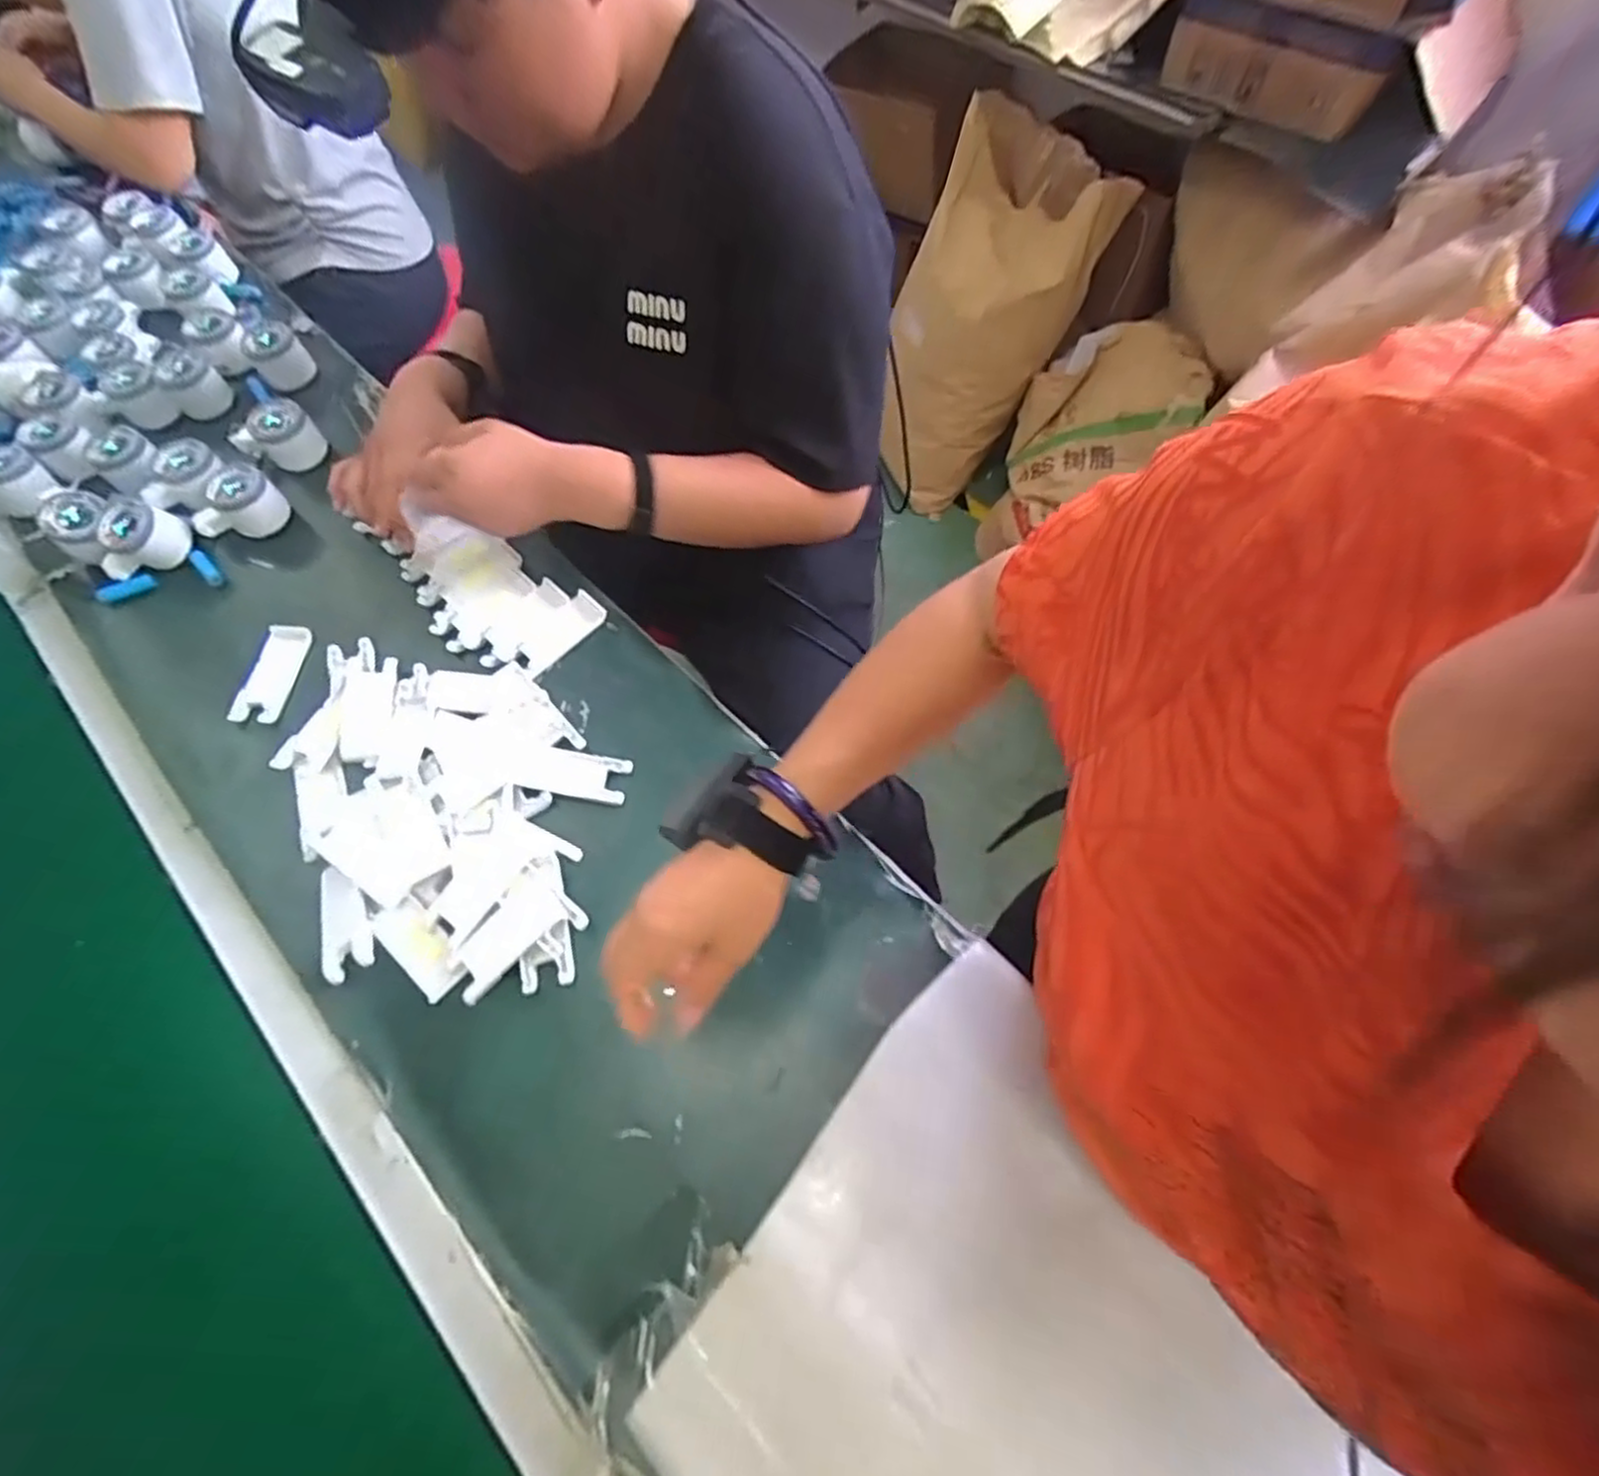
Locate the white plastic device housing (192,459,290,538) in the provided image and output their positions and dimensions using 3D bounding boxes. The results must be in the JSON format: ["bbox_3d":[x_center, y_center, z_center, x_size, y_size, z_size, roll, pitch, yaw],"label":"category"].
[{"bbox_3d":[-0.595,-0.244,0.757,0.057,0.060,0.086,35,71,17],"label":"white plastic device housing"}]

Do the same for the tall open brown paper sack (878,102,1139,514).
[{"bbox_3d":[0.383,-0.836,1.442,0.305,0.248,0.708,25,111,13],"label":"tall open brown paper sack"}]

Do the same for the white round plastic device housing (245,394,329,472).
[{"bbox_3d":[-0.572,-0.339,0.797,0.048,0.056,0.061,40,73,19],"label":"white round plastic device housing"}]

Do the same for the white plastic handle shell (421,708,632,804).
[{"bbox_3d":[-0.248,0.018,0.640,0.190,0.010,0.048,14,69,9],"label":"white plastic handle shell"}]

